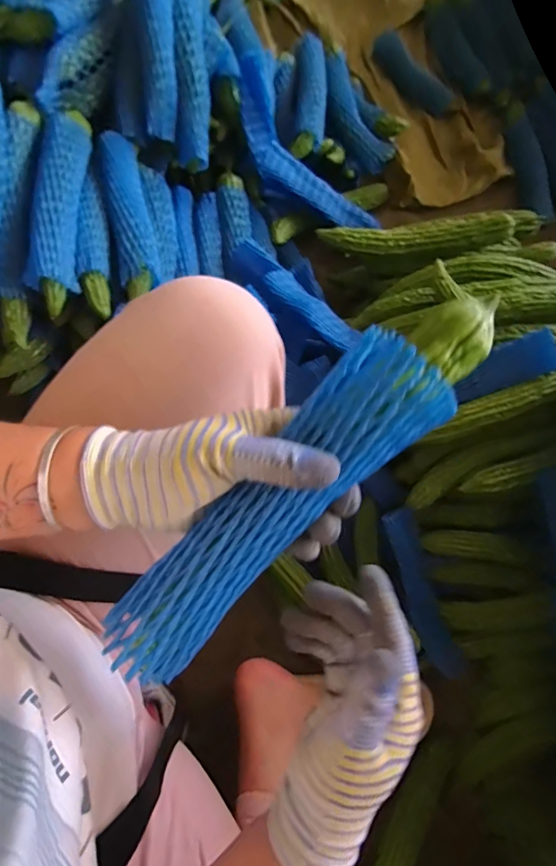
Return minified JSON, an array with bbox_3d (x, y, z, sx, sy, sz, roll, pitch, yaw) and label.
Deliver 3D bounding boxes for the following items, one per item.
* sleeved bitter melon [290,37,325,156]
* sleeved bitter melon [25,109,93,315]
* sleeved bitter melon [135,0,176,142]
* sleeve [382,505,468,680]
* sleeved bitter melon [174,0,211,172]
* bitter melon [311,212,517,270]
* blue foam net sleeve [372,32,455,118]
[{"bbox_3d":[0.057,-0.616,0.796,0.058,0.047,0.244,4,73,0],"label":"sleeved bitter melon"},{"bbox_3d":[-0.279,-0.294,0.562,0.050,0.060,0.281,0,73,-1],"label":"sleeved bitter melon"},{"bbox_3d":[-0.168,-0.538,0.600,0.050,0.049,0.229,1,104,-1],"label":"sleeved bitter melon"},{"bbox_3d":[0.201,0.222,0.599,0.049,0.029,0.259,-22,98,-8],"label":"sleeve"},{"bbox_3d":[-0.126,-0.521,0.635,0.048,0.056,0.236,1,105,-1],"label":"sleeved bitter melon"},{"bbox_3d":[0.208,-0.298,0.674,0.284,0.063,0.045,2,73,-1],"label":"bitter melon"},{"bbox_3d":[0.293,-0.764,0.937,0.062,0.050,0.224,-42,79,-12],"label":"blue foam net sleeve"}]

